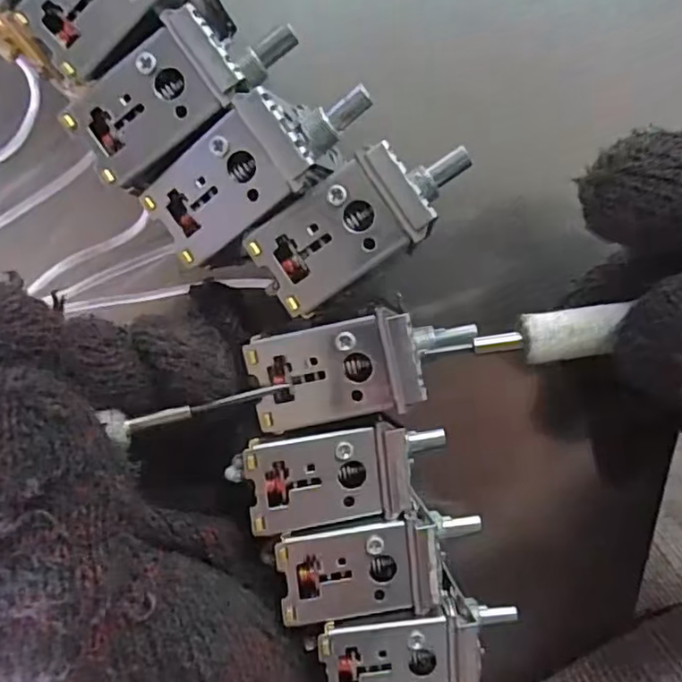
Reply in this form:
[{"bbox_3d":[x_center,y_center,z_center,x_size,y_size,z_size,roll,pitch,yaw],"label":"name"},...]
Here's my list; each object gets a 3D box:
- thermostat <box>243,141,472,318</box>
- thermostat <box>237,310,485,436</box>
[{"bbox_3d":[0.006,-0.029,0.140,0.051,0.018,0.022,-36,94,7],"label":"thermostat"},{"bbox_3d":[0.006,0.005,0.145,0.051,0.016,0.022,-12,96,5],"label":"thermostat"}]

